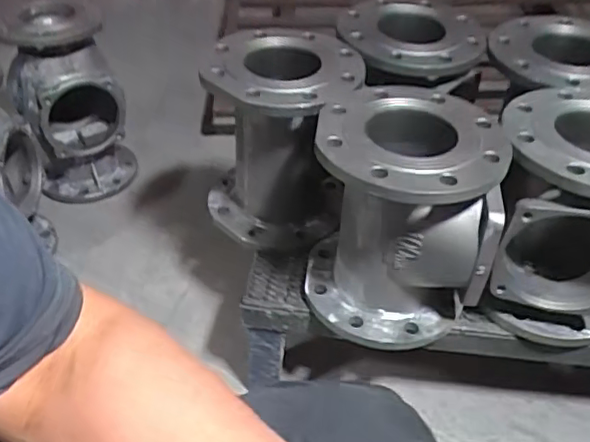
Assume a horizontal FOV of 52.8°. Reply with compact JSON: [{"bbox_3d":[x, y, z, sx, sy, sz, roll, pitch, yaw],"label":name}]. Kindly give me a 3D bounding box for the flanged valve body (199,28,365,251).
[{"bbox_3d":[-0.019,-0.117,0.843,0.214,0.258,0.189,31,50,29],"label":"flanged valve body"}]

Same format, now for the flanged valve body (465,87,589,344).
[{"bbox_3d":[0.344,-0.005,0.747,0.204,0.250,0.216,1,42,-1],"label":"flanged valve body"}]

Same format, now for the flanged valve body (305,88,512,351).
[{"bbox_3d":[0.126,-0.005,0.730,0.209,0.241,0.203,7,42,6],"label":"flanged valve body"}]

